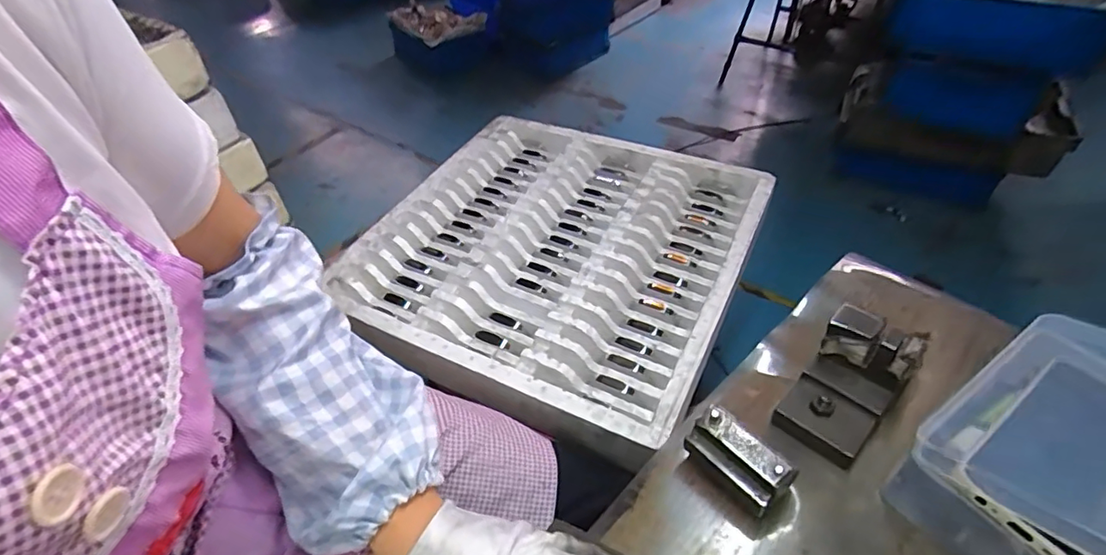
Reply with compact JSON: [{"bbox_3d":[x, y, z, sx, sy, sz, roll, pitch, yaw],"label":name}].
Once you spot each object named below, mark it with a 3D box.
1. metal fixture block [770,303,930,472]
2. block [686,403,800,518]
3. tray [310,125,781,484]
[{"bbox_3d":[0.225,0.079,0.419,0.067,0.070,0.096,31,55,32],"label":"metal fixture block"},{"bbox_3d":[0.131,0.133,0.392,0.031,0.052,0.068,-37,52,-27],"label":"block"},{"bbox_3d":[0.005,-0.049,0.839,0.526,0.056,0.556,17,49,22],"label":"tray"}]

